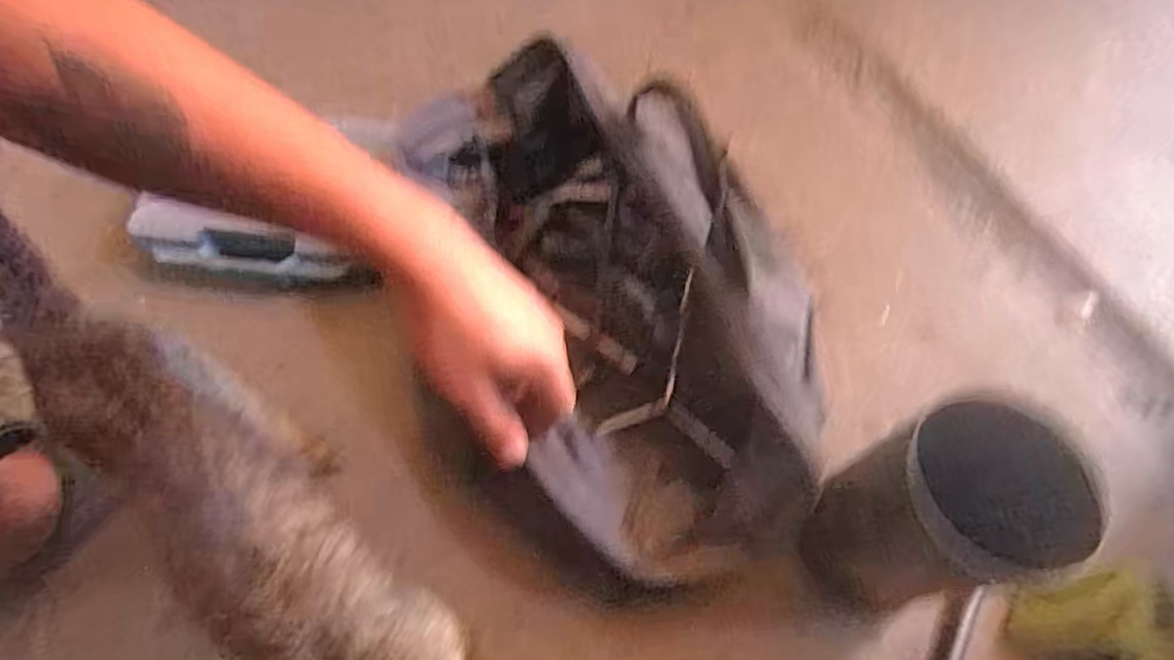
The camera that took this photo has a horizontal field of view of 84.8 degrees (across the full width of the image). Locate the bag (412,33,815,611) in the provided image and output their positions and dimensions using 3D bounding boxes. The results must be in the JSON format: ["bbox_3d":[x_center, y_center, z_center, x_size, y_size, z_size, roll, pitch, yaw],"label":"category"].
[{"bbox_3d":[0.014,-0.027,0.567,0.320,0.185,0.467,-6,65,-5],"label":"bag"}]

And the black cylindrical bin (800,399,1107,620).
[{"bbox_3d":[0.241,0.140,0.470,0.109,0.210,0.106,1,64,-2],"label":"black cylindrical bin"}]

